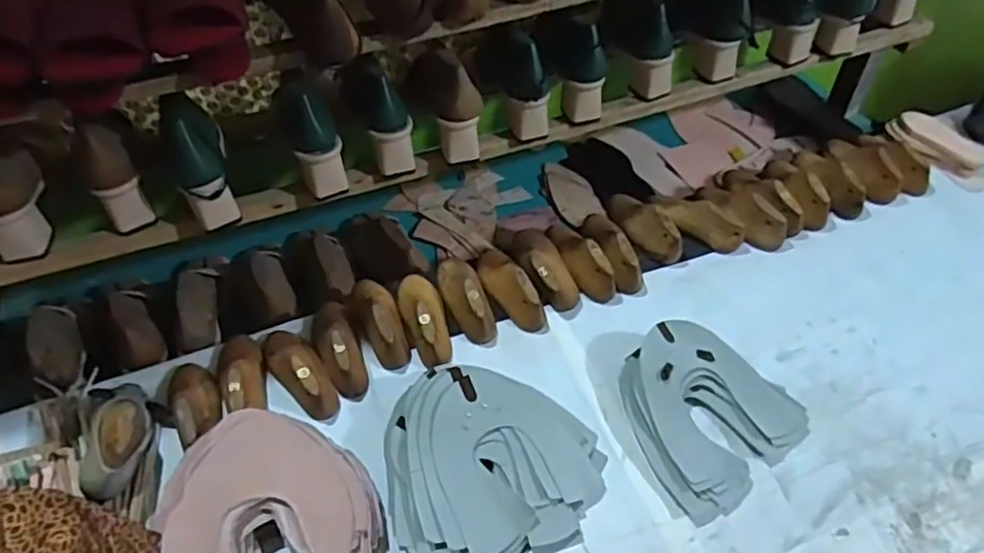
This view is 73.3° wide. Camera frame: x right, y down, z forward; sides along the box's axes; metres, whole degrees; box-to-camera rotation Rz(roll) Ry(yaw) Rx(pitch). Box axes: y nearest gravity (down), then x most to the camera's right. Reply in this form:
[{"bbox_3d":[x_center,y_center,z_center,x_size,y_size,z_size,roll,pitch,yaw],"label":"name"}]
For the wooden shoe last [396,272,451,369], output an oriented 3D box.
[{"bbox_3d":[-0.083,0.043,0.800,0.052,0.051,0.141,-12,49,-9],"label":"wooden shoe last"}]

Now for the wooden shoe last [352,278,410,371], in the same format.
[{"bbox_3d":[-0.138,0.045,0.802,0.050,0.056,0.142,-18,50,-14],"label":"wooden shoe last"}]

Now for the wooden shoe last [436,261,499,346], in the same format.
[{"bbox_3d":[-0.034,0.020,0.821,0.046,0.057,0.128,-16,50,-13],"label":"wooden shoe last"}]

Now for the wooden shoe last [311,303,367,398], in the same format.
[{"bbox_3d":[-0.183,0.075,0.777,0.051,0.050,0.141,-19,50,-15],"label":"wooden shoe last"}]

